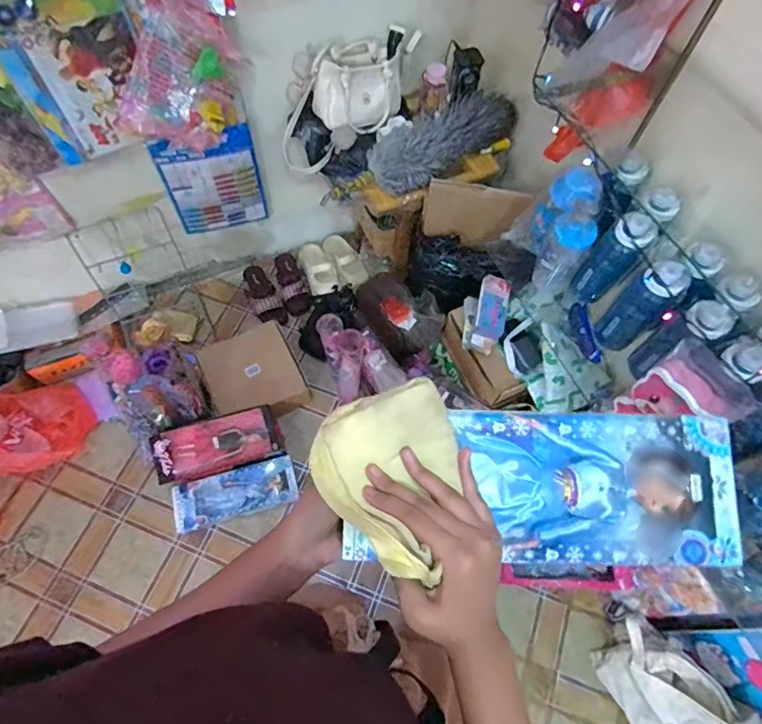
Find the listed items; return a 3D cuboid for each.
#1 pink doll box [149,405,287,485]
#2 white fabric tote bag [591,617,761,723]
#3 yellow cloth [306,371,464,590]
[{"bbox_3d":[-0.456,0.230,1.359,0.318,0.055,0.146,-15,92,-11],"label":"pink doll box"},{"bbox_3d":[0.638,0.753,1.082,0.162,0.241,0.295,-37,71,-18],"label":"white fabric tote bag"},{"bbox_3d":[0.008,0.088,0.358,0.111,0.043,0.135,-8,64,-6],"label":"yellow cloth"}]

